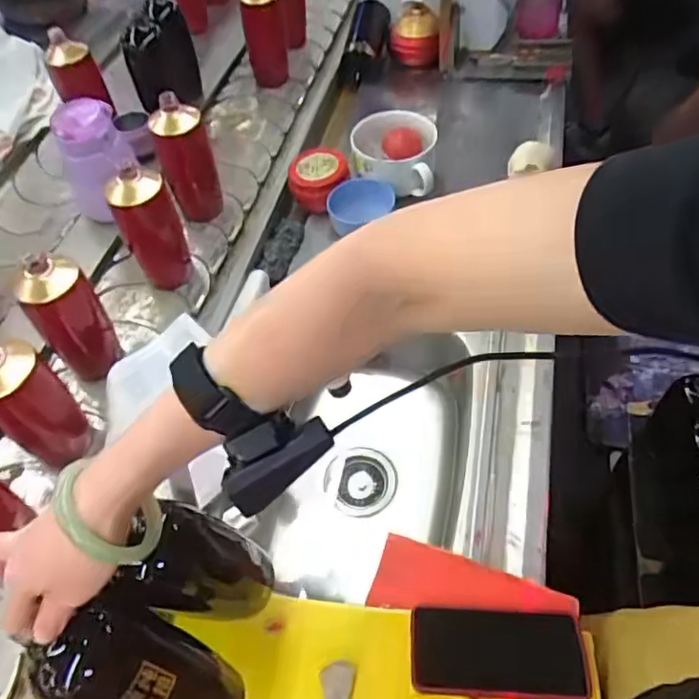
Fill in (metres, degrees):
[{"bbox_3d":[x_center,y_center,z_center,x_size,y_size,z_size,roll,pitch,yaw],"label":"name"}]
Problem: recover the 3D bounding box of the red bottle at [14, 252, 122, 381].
[{"bbox_3d":[-0.356,-0.043,0.737,0.077,0.196,0.074,-1,56,2],"label":"red bottle"}]

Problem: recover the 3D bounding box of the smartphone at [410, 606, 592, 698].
[{"bbox_3d":[0.144,0.297,0.571,0.164,0.008,0.077,0,54,7],"label":"smartphone"}]

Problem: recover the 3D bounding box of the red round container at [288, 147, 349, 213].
[{"bbox_3d":[-0.059,-0.292,1.001,0.100,0.080,0.094,-1,56,2],"label":"red round container"}]

